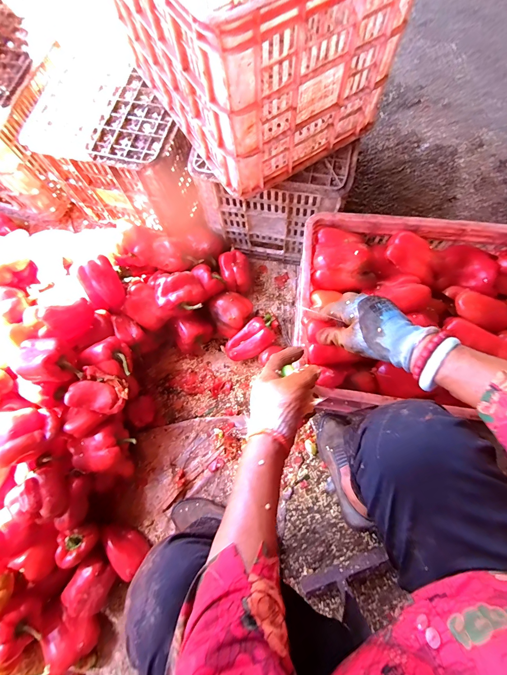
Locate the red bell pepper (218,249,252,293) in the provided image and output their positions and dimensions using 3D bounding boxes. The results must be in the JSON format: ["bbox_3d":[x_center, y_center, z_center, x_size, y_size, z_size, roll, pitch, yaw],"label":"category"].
[{"bbox_3d":[-0.046,-0.174,0.851,0.082,0.071,0.111,-15,74,-2],"label":"red bell pepper"}]

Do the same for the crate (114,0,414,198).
[{"bbox_3d":[-0.031,-0.596,0.564,0.353,0.289,0.526,-30,75,-6],"label":"crate"}]

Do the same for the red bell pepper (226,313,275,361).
[{"bbox_3d":[0.001,0.007,0.793,0.147,0.072,0.075,-37,76,-8],"label":"red bell pepper"}]

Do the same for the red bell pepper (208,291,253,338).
[{"bbox_3d":[-0.052,-0.058,0.808,0.102,0.079,0.095,-1,74,2],"label":"red bell pepper"}]

